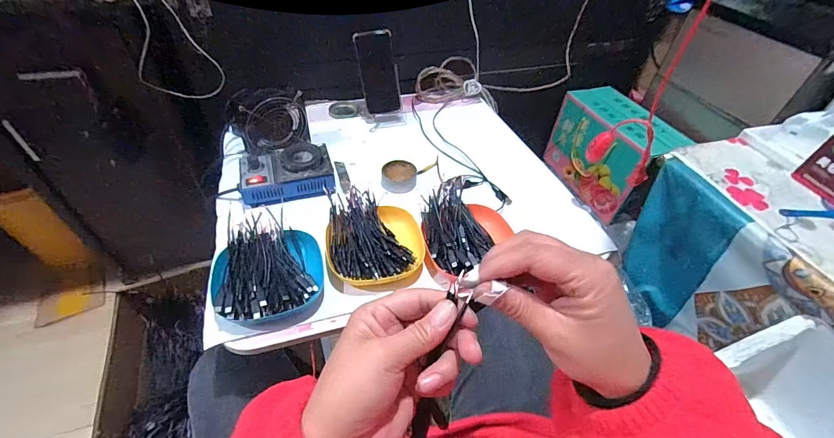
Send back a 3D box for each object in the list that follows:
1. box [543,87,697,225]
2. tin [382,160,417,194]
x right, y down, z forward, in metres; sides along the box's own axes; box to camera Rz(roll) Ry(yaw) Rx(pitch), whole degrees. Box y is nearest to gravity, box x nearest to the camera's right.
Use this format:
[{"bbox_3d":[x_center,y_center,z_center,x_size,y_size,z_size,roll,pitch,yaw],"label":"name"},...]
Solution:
[{"bbox_3d":[0.549,-0.193,1.073,0.145,0.243,0.322,-14,49,-17],"label":"box"},{"bbox_3d":[-0.032,-0.076,0.677,0.063,0.032,0.063,2,46,-2],"label":"tin"}]

